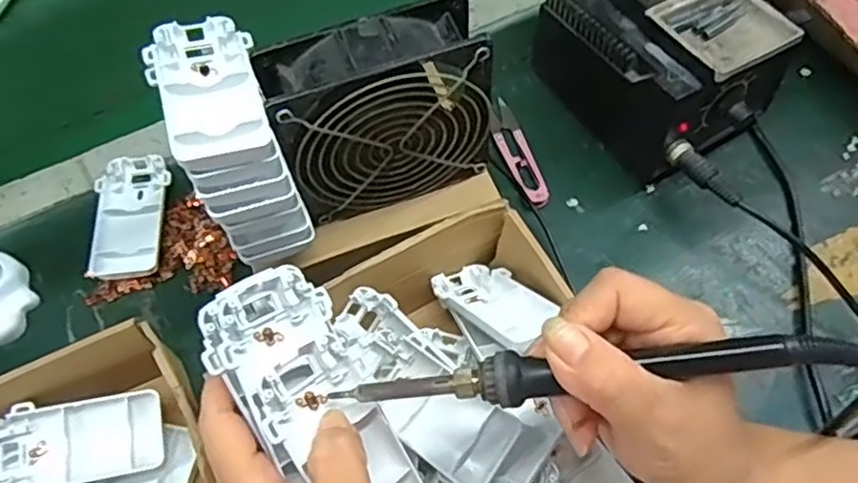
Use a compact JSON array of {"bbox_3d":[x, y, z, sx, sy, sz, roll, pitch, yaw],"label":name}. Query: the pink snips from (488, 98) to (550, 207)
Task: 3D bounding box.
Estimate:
[{"bbox_3d":[0.066,-0.069,0.501,0.023,0.008,0.100,-16,64,-7],"label":"pink snips"}]

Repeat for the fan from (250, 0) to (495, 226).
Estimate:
[{"bbox_3d":[-0.026,-0.071,0.381,0.117,0.113,0.045,-19,64,-9],"label":"fan"}]

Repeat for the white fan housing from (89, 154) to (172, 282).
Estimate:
[{"bbox_3d":[-0.213,-0.018,0.478,0.046,0.016,0.098,-6,63,-2],"label":"white fan housing"}]

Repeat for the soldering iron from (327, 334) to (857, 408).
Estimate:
[{"bbox_3d":[0.064,0.053,0.266,0.210,0.013,0.020,-8,62,10],"label":"soldering iron"}]

